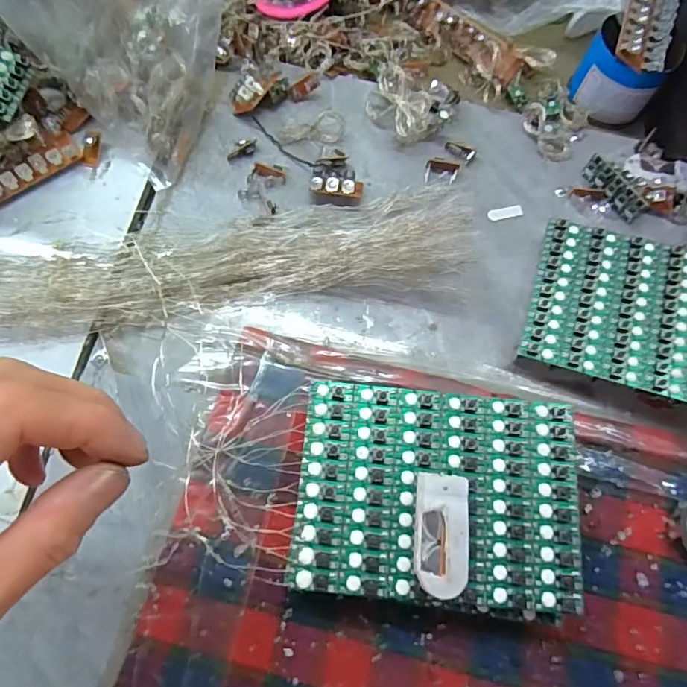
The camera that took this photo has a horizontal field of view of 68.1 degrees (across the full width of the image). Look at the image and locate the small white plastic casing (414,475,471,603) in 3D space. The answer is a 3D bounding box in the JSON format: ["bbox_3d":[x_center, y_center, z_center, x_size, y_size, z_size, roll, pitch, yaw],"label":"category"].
[{"bbox_3d":[0.044,0.086,0.229,0.024,0.012,0.050,5,73,-1],"label":"small white plastic casing"}]

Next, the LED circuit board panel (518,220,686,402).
[{"bbox_3d":[0.173,-0.017,0.284,0.130,0.004,0.091,16,71,12],"label":"LED circuit board panel"}]

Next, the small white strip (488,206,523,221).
[{"bbox_3d":[0.104,-0.084,0.324,0.024,0.004,0.007,-14,74,-6],"label":"small white strip"}]

